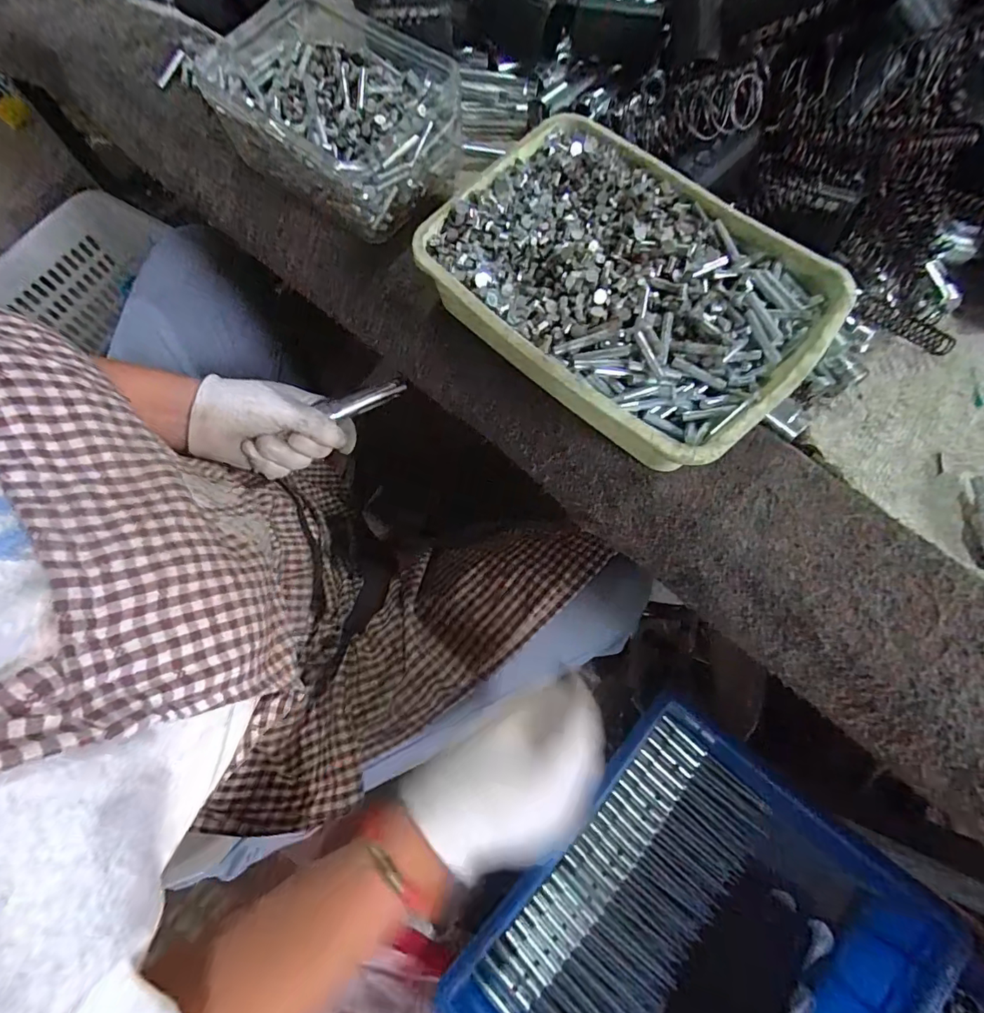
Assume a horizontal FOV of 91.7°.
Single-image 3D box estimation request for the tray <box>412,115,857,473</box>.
[{"bbox_3d":[0.066,-0.116,0.264,0.202,0.051,0.139,40,77,14],"label":"tray"}]

